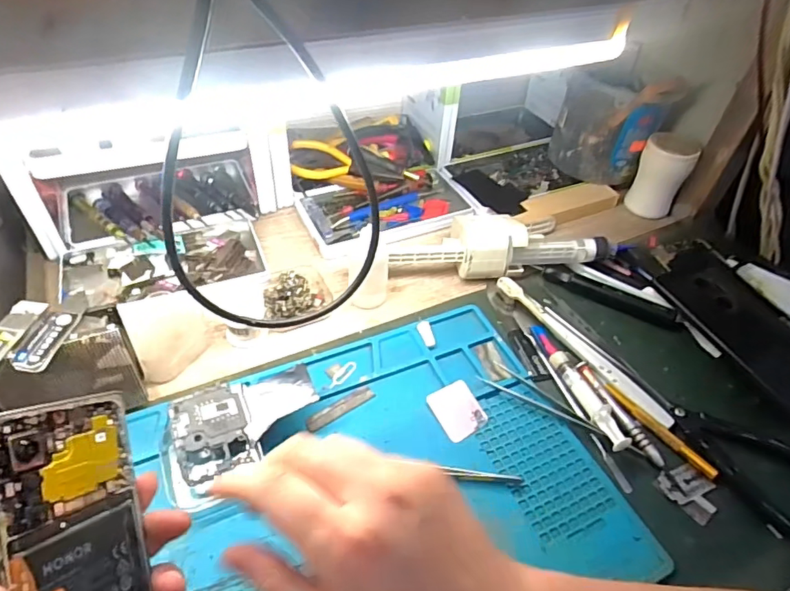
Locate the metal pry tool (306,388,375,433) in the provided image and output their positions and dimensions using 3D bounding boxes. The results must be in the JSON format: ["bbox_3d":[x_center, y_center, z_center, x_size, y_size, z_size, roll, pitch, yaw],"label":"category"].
[{"bbox_3d":[-0.042,0.087,0.397,0.056,0.004,0.012,-25,53,-26],"label":"metal pry tool"}]

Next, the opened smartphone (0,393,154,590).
[{"bbox_3d":[-0.133,0.125,0.226,0.004,0.069,0.158,-15,86,15],"label":"opened smartphone"}]

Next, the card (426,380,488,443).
[{"bbox_3d":[0.049,0.088,0.397,0.037,0.004,0.043,-23,58,-23],"label":"card"}]

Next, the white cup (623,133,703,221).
[{"bbox_3d":[0.299,-0.139,0.584,0.052,0.075,0.058,15,47,9],"label":"white cup"}]

